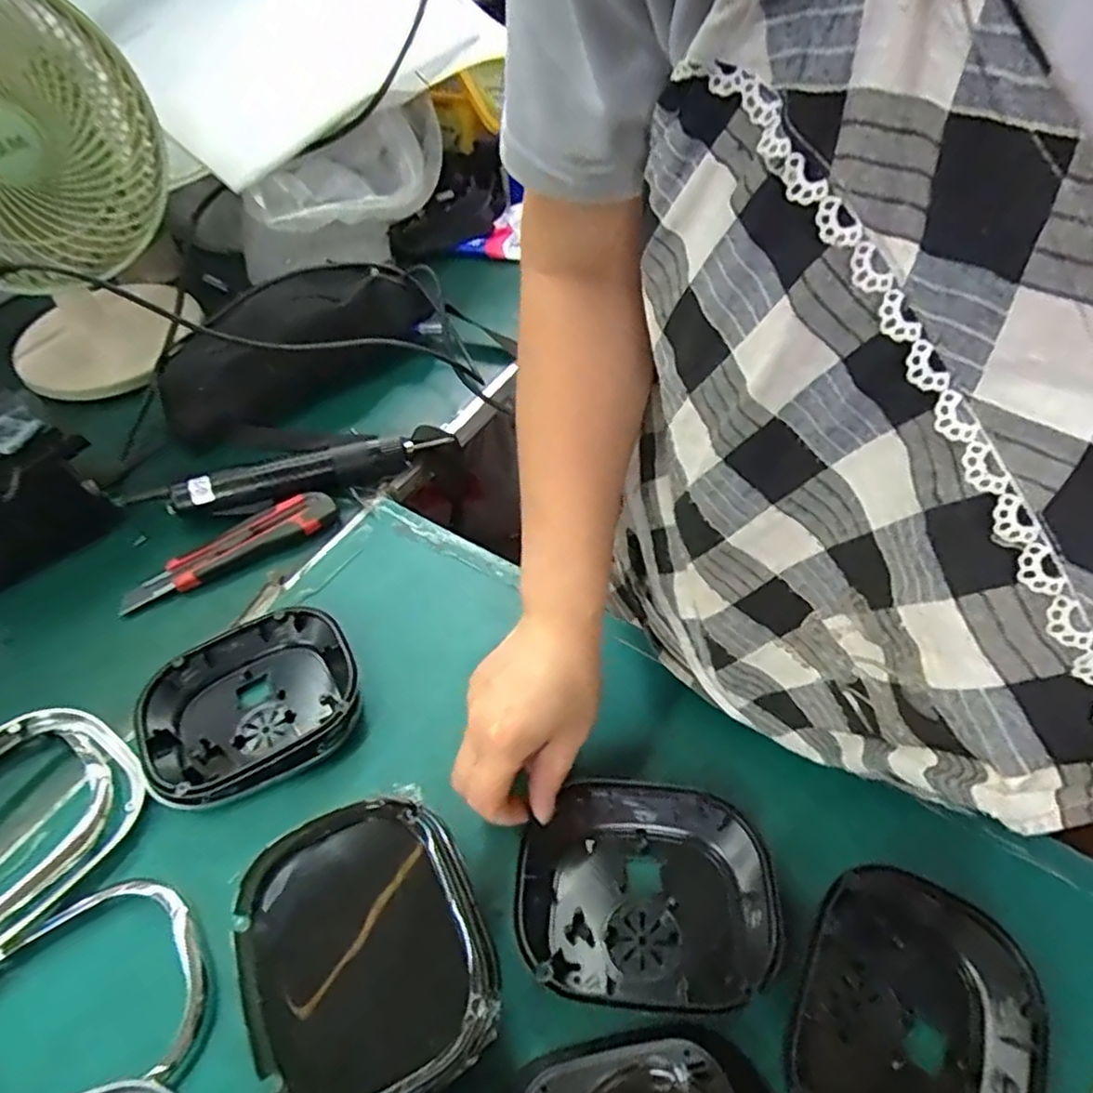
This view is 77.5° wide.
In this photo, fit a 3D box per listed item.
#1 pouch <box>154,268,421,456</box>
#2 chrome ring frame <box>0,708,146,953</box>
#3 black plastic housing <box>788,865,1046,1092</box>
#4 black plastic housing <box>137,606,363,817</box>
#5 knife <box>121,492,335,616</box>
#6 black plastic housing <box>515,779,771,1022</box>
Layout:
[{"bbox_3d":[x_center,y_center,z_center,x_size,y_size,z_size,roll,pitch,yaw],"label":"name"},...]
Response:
[{"bbox_3d":[-0.253,-0.203,0.666,0.260,0.069,0.118,-31,57,-21],"label":"pouch"},{"bbox_3d":[-0.332,0.175,0.415,0.118,0.042,0.149,30,59,23],"label":"chrome ring frame"},{"bbox_3d":[0.183,0.245,0.344,0.109,0.036,0.136,24,56,19],"label":"black plastic housing"},{"bbox_3d":[-0.205,0.109,0.467,0.145,0.033,0.118,-27,56,-18],"label":"black plastic housing"},{"bbox_3d":[-0.262,0.001,0.563,0.175,0.015,0.037,-27,56,-18],"label":"knife"},{"bbox_3d":[0.054,0.194,0.386,0.135,0.027,0.115,3,53,6],"label":"black plastic housing"}]

